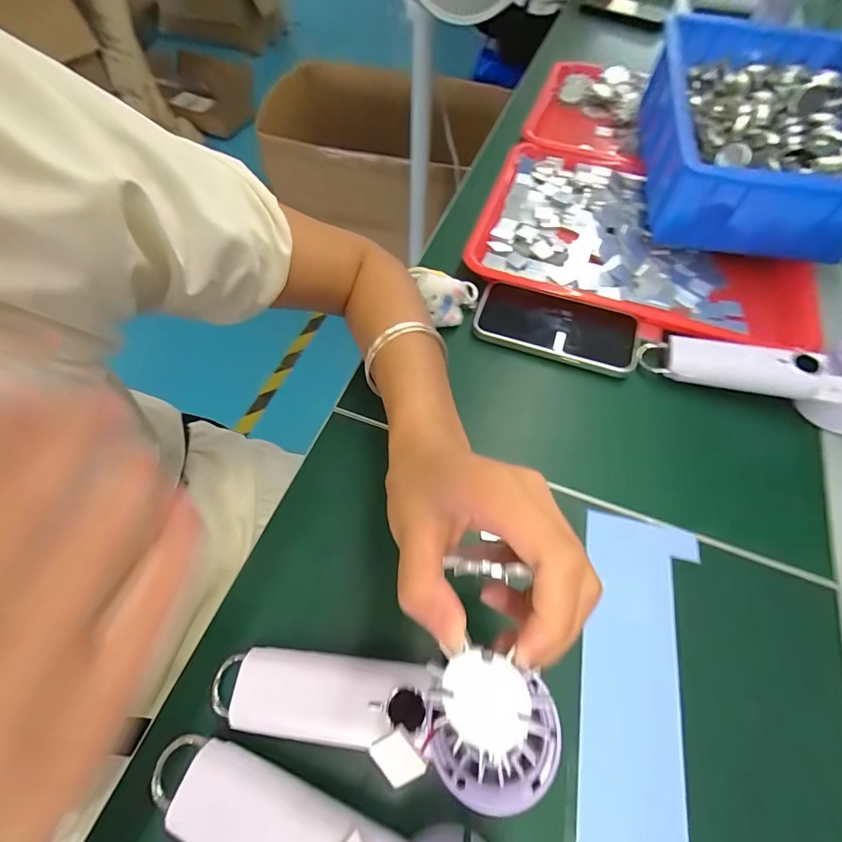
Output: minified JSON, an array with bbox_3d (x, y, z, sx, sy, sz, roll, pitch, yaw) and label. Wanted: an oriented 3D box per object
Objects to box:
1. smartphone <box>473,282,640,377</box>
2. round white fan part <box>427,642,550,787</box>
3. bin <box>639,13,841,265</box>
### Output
[{"bbox_3d":[0.129,-0.092,0.397,0.147,0.009,0.069,19,63,9],"label":"smartphone"},{"bbox_3d":[0.025,0.104,0.155,0.037,0.013,0.039,-44,68,12],"label":"round white fan part"},{"bbox_3d":[0.362,-0.313,0.463,0.214,0.101,0.311,11,62,4],"label":"bin"}]

